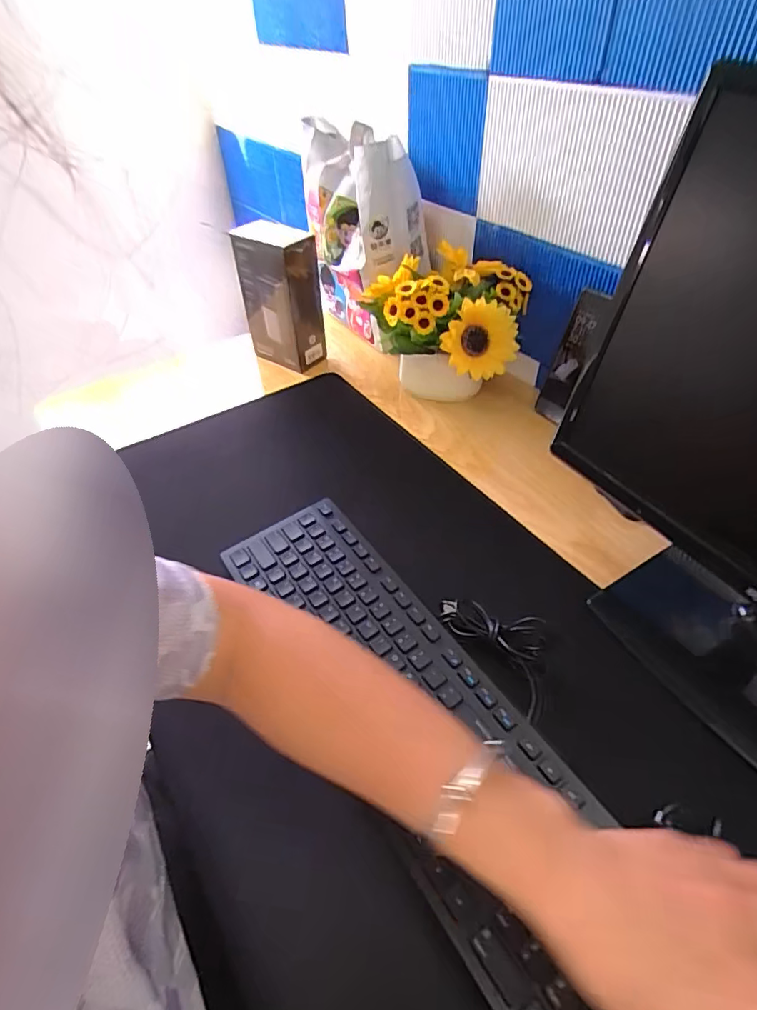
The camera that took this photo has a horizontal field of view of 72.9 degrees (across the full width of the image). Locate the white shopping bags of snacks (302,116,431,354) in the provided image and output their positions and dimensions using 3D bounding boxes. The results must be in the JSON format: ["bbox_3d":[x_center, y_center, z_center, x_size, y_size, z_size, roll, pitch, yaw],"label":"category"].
[{"bbox_3d":[-0.013,-0.396,0.768,0.126,0.265,0.216,-19,48,-15],"label":"white shopping bags of snacks"}]

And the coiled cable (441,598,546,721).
[{"bbox_3d":[0.107,0.113,0.431,0.061,0.019,0.117,-27,50,-22],"label":"coiled cable"}]

